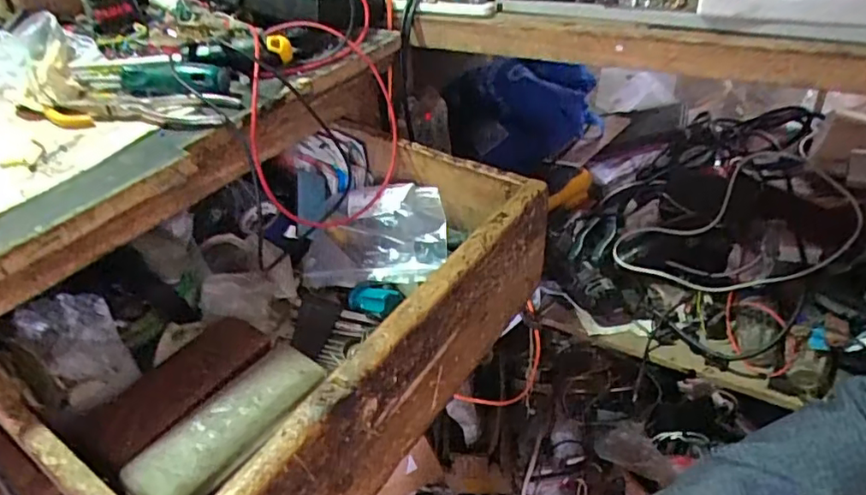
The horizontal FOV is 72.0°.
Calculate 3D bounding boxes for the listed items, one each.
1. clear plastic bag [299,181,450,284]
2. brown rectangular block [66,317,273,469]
[{"bbox_3d":[-0.057,-0.014,0.566,0.142,0.033,0.105,-10,56,19],"label":"clear plastic bag"},{"bbox_3d":[-0.195,0.107,0.461,0.053,0.024,0.147,32,47,20],"label":"brown rectangular block"}]

